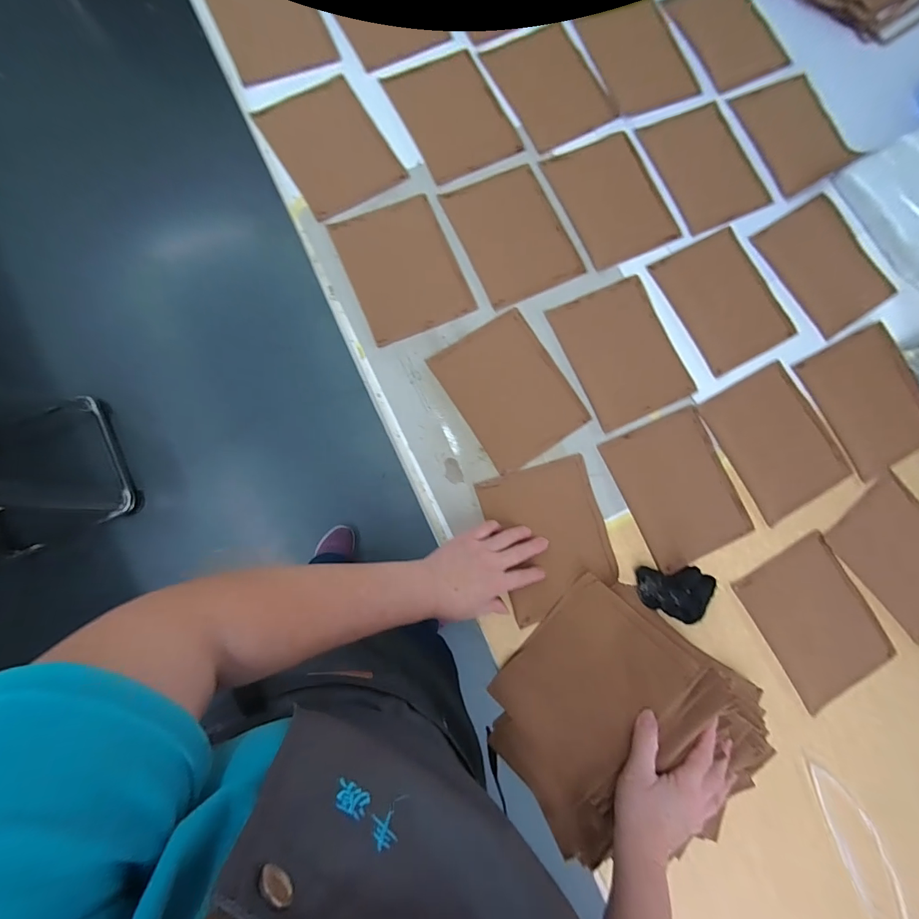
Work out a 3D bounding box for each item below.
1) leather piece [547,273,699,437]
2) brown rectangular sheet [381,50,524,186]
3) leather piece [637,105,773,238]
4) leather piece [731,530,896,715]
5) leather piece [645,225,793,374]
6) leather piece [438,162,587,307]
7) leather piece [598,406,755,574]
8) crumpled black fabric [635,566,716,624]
[{"bbox_3d":[0.217,-0.145,0.552,0.137,0.004,0.179,-23,85,-6],"label":"leather piece"},{"bbox_3d":[-0.008,-0.491,0.587,0.136,0.009,0.176,-29,85,-7],"label":"brown rectangular sheet"},{"bbox_3d":[0.360,-0.430,0.600,0.147,0.005,0.181,-24,85,-6],"label":"leather piece"},{"bbox_3d":[0.454,0.207,0.528,0.135,0.009,0.183,-28,87,-3],"label":"leather piece"},{"bbox_3d":[0.366,-0.222,0.570,0.140,0.005,0.179,-25,85,-6],"label":"leather piece"},{"bbox_3d":[0.073,-0.310,0.565,0.139,0.005,0.178,-25,85,-6],"label":"leather piece"},{"bbox_3d":[0.283,0.038,0.532,0.141,0.004,0.177,-23,85,-6],"label":"leather piece"},{"bbox_3d":[0.258,0.156,0.499,0.076,0.038,0.062,26,82,0],"label":"crumpled black fabric"}]

